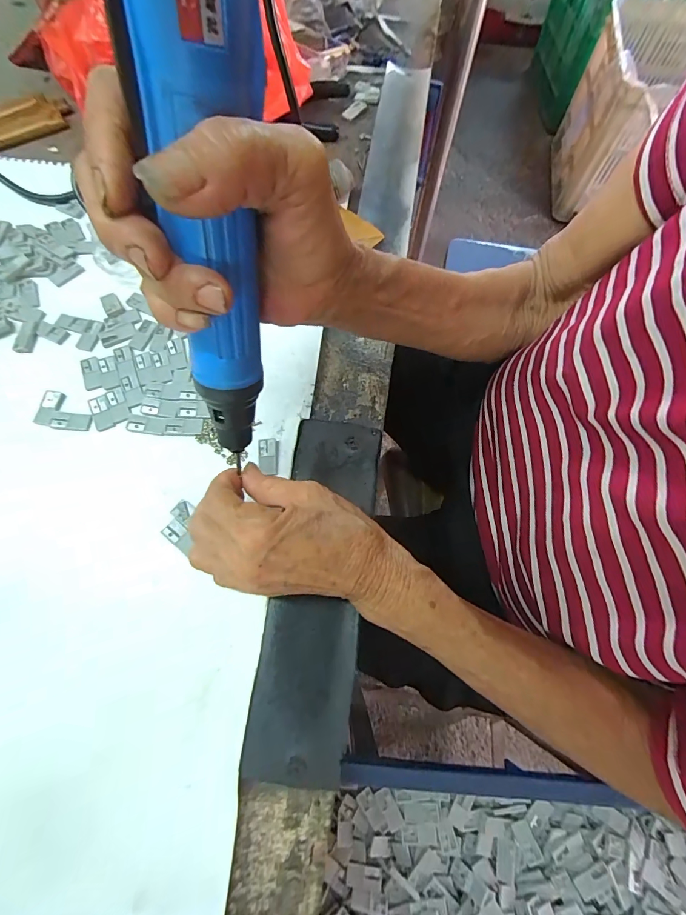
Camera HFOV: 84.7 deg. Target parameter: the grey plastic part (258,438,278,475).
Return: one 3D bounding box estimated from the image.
[{"bbox_3d":[-0.055,-0.002,0.272,0.013,0.004,0.029,-6,68,-2],"label":"grey plastic part"}]

